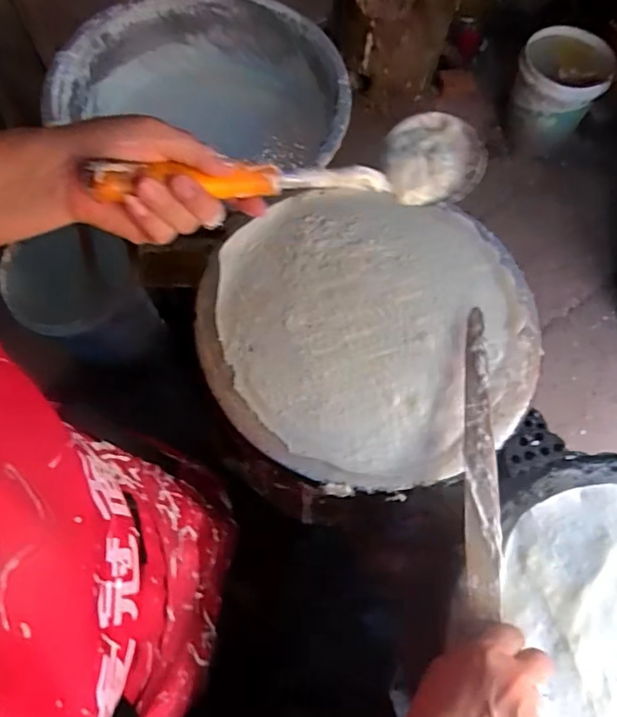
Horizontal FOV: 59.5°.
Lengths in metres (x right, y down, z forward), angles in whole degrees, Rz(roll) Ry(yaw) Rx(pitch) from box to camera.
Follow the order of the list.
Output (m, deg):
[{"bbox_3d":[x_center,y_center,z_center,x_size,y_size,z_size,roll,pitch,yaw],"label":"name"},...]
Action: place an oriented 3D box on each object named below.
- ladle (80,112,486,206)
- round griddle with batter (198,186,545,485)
[{"bbox_3d":[0.008,-0.161,0.441,0.369,0.058,0.087,-17,65,-36],"label":"ladle"},{"bbox_3d":[0.065,-0.031,0.587,0.356,0.037,0.328,0,67,1],"label":"round griddle with batter"}]

